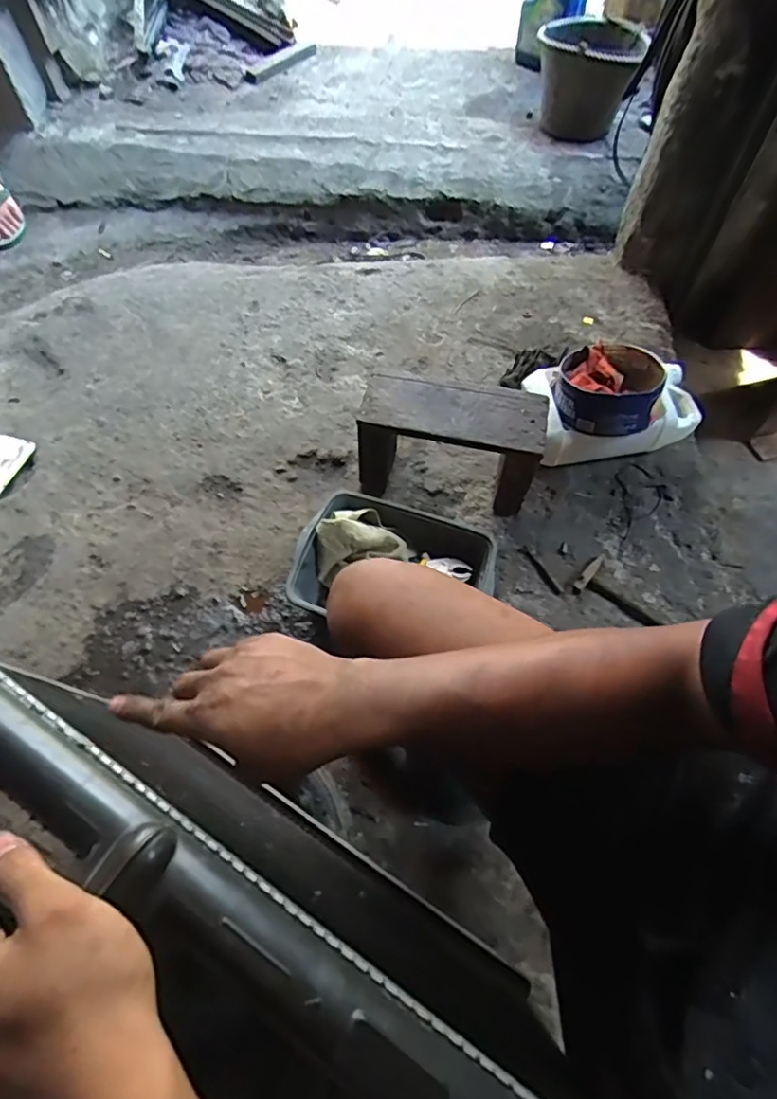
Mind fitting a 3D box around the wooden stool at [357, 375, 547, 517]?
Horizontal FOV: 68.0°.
[{"bbox_3d":[0.111,-0.191,1.065,0.316,0.197,0.139,10,61,7],"label":"wooden stool"}]

